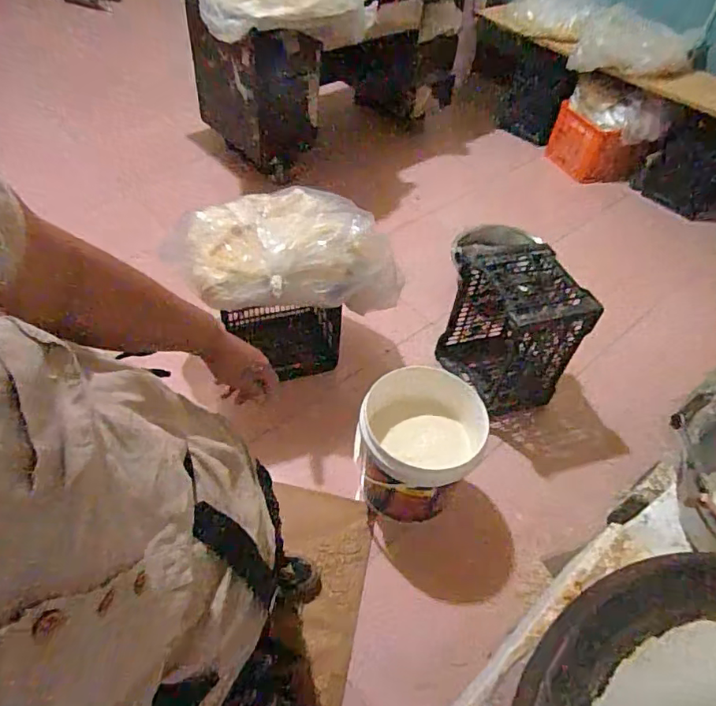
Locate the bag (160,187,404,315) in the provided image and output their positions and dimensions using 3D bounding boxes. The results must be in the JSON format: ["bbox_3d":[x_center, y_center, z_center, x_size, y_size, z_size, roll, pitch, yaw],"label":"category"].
[{"bbox_3d":[-0.195,-0.280,1.458,0.608,0.202,0.366,-9,51,-13],"label":"bag"}]

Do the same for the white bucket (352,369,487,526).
[{"bbox_3d":[0.157,0.264,1.422,0.308,0.341,0.325,3,49,-3],"label":"white bucket"}]

